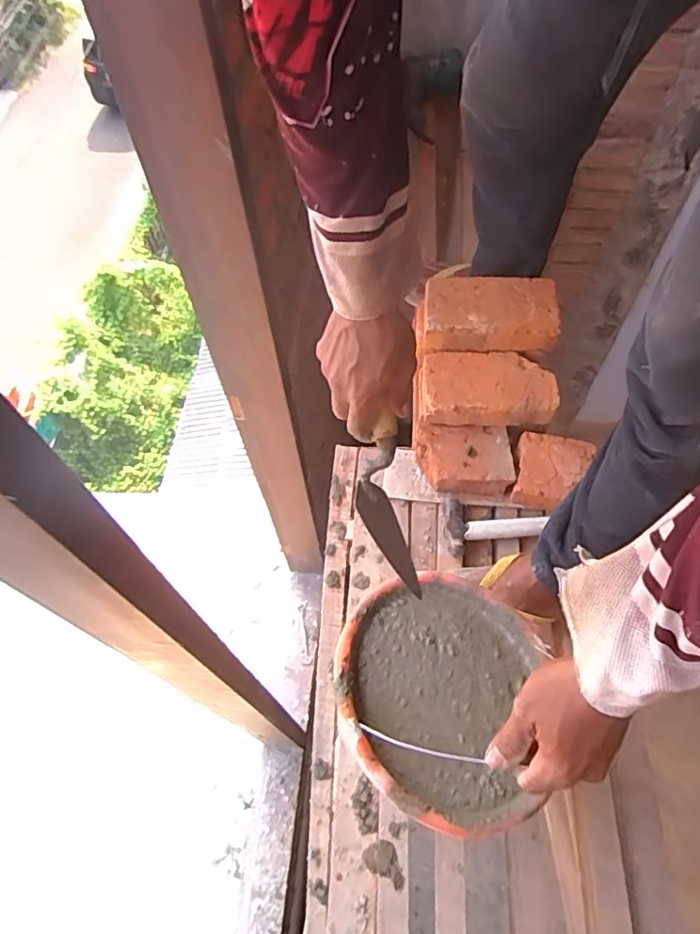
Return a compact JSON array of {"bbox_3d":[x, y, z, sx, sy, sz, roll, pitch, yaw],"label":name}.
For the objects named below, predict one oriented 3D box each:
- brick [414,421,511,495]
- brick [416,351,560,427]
[{"bbox_3d":[0.171,-0.015,0.867,0.141,0.054,0.100,3,59,4],"label":"brick"},{"bbox_3d":[0.209,-0.120,0.874,0.199,0.055,0.109,-2,59,2],"label":"brick"}]

